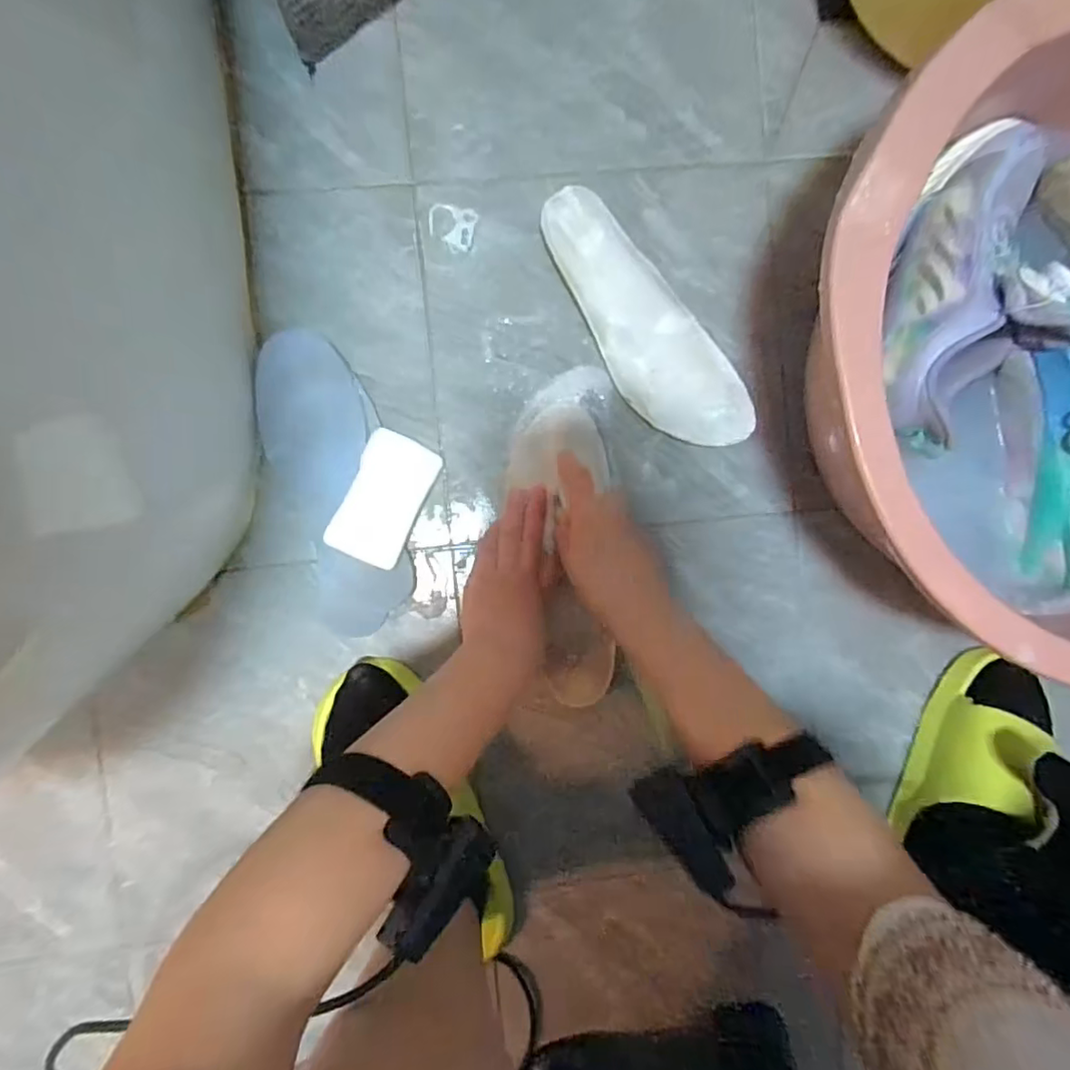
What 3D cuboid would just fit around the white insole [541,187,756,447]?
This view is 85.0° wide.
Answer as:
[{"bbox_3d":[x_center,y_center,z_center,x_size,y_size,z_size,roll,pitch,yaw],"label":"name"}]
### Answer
[{"bbox_3d":[0.088,-0.173,0.486,0.082,0.018,0.242,-38,95,-2],"label":"white insole"}]

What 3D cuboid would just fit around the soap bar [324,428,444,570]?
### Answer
[{"bbox_3d":[-0.120,-0.029,0.469,0.056,0.032,0.102,23,90,-5],"label":"soap bar"}]

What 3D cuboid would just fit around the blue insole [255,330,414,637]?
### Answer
[{"bbox_3d":[-0.164,-0.039,0.473,0.079,0.018,0.239,-16,93,-4],"label":"blue insole"}]

